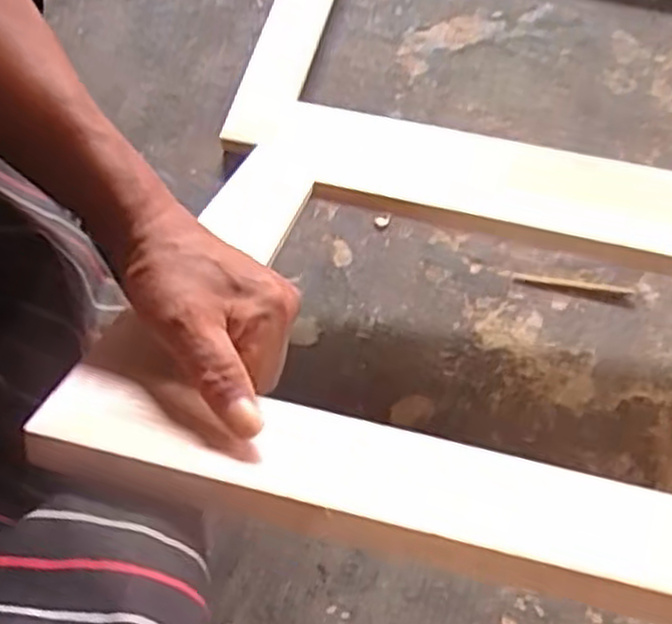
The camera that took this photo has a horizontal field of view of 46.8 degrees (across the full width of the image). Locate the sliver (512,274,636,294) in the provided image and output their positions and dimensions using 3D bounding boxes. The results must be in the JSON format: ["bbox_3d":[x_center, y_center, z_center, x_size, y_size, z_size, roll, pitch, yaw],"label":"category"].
[{"bbox_3d":[0.216,-0.025,0.706,0.108,0.004,0.007,9,63,7],"label":"sliver"}]

